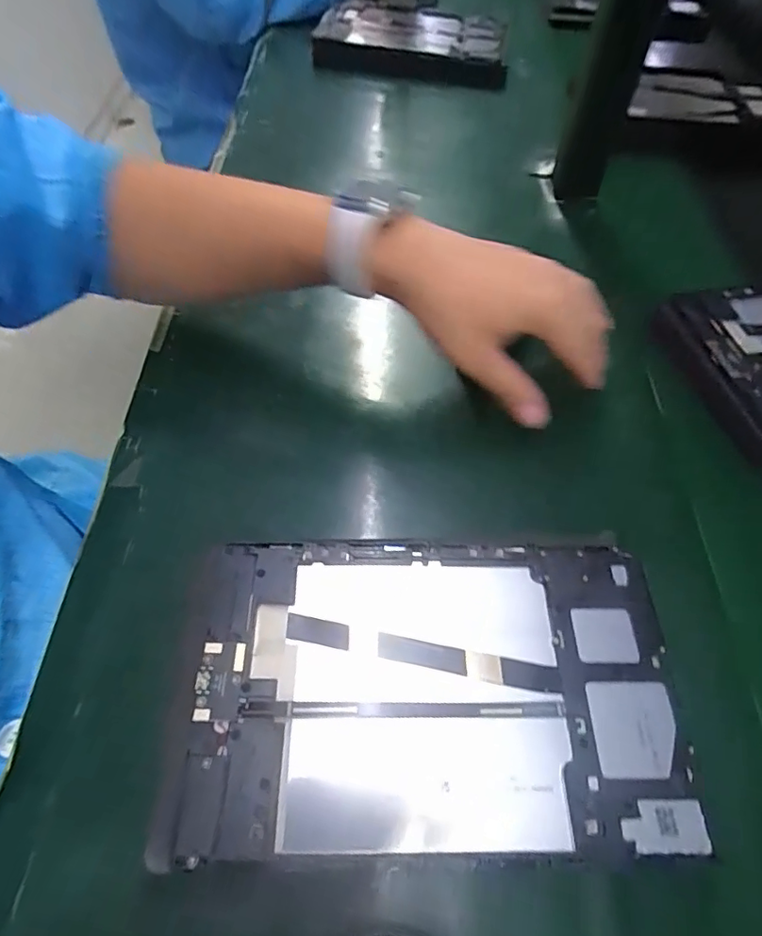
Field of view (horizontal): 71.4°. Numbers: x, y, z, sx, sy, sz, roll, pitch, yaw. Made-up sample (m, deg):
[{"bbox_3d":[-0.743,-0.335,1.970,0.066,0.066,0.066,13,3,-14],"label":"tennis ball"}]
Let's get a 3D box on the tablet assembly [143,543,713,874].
[{"bbox_3d":[0.024,0.108,0.269,0.245,0.007,0.146,0,58,-2],"label":"tablet assembly"}]

